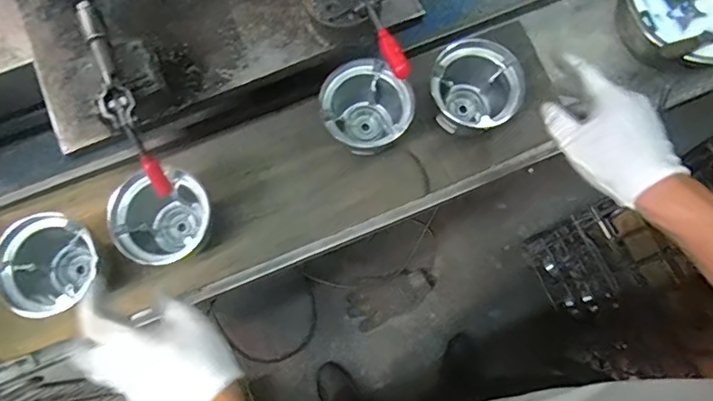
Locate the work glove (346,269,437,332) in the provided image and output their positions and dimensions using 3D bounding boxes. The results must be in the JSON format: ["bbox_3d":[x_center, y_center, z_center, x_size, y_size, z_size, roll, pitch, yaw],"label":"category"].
[{"bbox_3d":[0.091,0.243,1.340,0.229,0.021,0.113,-27,92,-1],"label":"work glove"}]

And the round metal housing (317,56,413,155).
[{"bbox_3d":[0.010,-0.093,0.561,0.091,0.080,0.087,0,74,0],"label":"round metal housing"}]

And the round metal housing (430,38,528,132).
[{"bbox_3d":[0.123,-0.108,0.560,0.093,0.093,0.088,0,74,0],"label":"round metal housing"}]

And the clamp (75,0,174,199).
[{"bbox_3d":[-0.190,-0.087,0.411,0.024,0.037,0.176,-23,91,-6],"label":"clamp"}]

